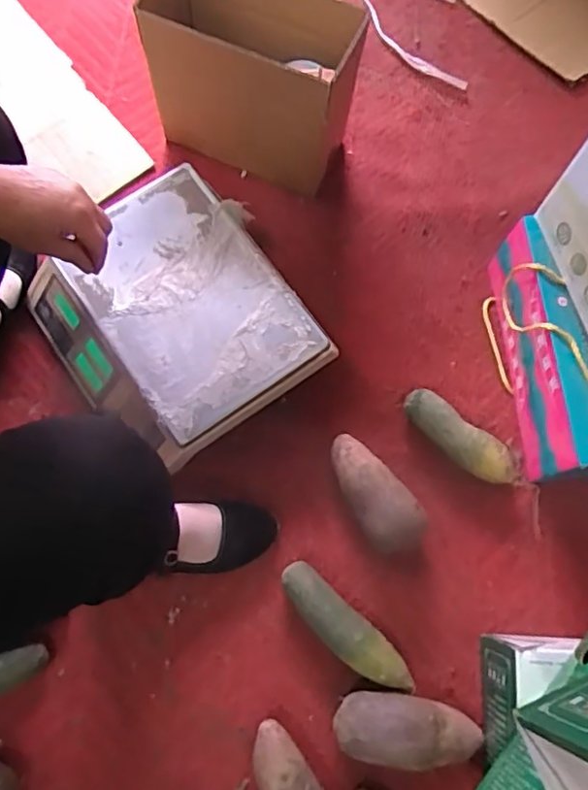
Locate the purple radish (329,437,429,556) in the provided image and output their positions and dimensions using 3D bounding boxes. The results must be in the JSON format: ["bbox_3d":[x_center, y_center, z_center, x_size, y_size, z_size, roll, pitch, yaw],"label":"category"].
[{"bbox_3d":[0.101,0.125,0.775,0.073,0.094,0.168,-29,76,-9],"label":"purple radish"}]

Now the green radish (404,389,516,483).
[{"bbox_3d":[0.222,0.059,0.809,0.167,0.061,0.052,38,76,9],"label":"green radish"}]

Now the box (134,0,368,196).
[{"bbox_3d":[-0.066,-0.450,0.865,0.295,0.250,0.141,22,74,5],"label":"box"}]

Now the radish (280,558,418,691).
[{"bbox_3d":[0.063,0.296,0.747,0.206,0.050,0.055,41,77,10],"label":"radish"}]

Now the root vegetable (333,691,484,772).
[{"bbox_3d":[0.135,0.396,0.705,0.176,0.077,0.072,6,73,0],"label":"root vegetable"}]

